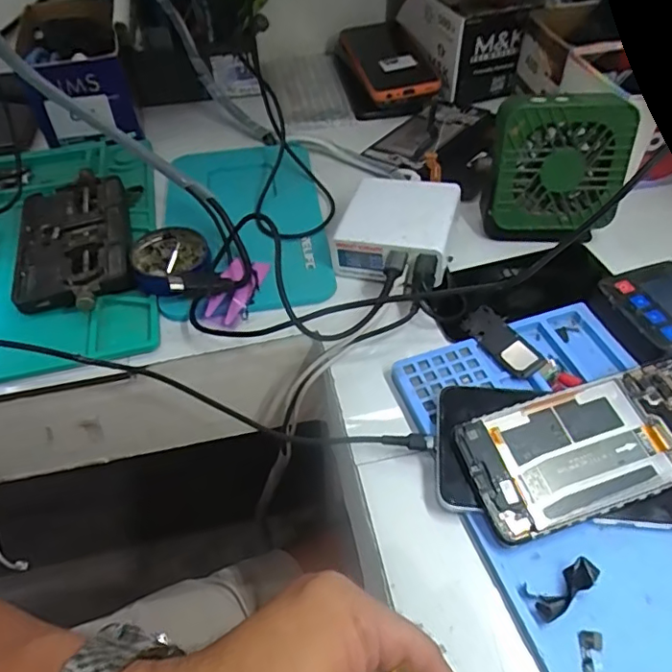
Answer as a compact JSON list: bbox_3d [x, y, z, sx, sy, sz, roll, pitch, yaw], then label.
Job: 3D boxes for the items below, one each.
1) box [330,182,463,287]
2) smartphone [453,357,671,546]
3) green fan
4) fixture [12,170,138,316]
[{"bbox_3d":[0.049,-0.085,0.449,0.087,0.037,0.101,11,49,12],"label":"box"},{"bbox_3d":[0.151,0.060,0.317,0.157,0.006,0.071,-16,56,-7],"label":"smartphone"},{"bbox_3d":[0.173,-0.127,0.436,0.101,0.109,0.045,5,48,7],"label":"green fan"},{"bbox_3d":[-0.224,-0.086,0.466,0.094,0.022,0.171,-17,50,-12],"label":"fixture"}]

